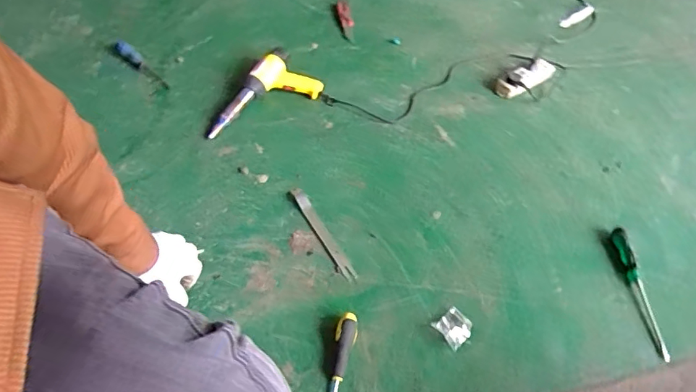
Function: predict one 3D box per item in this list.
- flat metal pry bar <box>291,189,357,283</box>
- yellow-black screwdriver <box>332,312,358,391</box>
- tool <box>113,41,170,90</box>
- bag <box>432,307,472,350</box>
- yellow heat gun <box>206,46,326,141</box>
[{"bbox_3d":[-0.051,0.072,0.951,0.023,0.010,0.234,-24,58,-21],"label":"flat metal pry bar"},{"bbox_3d":[-0.016,0.294,0.777,0.035,0.030,0.206,10,52,3],"label":"yellow-black screwdriver"},{"bbox_3d":[-0.522,-0.331,1.205,0.199,0.041,0.039,37,58,22],"label":"tool"},{"bbox_3d":[0.189,0.234,0.843,0.058,0.017,0.056,-32,61,-25],"label":"bag"},{"bbox_3d":[-0.194,-0.231,1.136,0.147,0.075,0.307,28,55,16],"label":"yellow heat gun"}]

